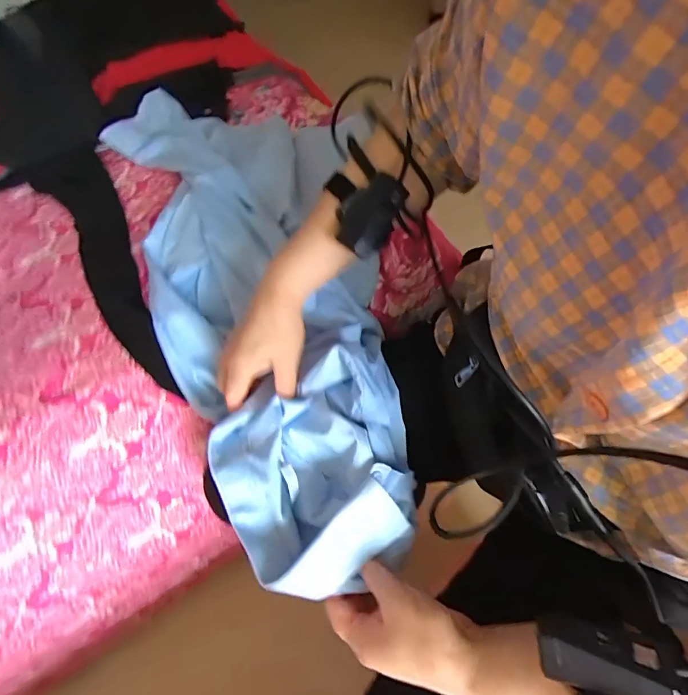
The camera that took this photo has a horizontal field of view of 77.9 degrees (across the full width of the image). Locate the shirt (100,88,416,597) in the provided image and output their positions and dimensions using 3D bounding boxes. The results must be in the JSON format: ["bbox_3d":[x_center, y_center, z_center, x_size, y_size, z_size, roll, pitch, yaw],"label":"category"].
[{"bbox_3d":[-0.097,-0.099,0.533,0.278,0.099,0.701,-19,64,-6],"label":"shirt"}]

